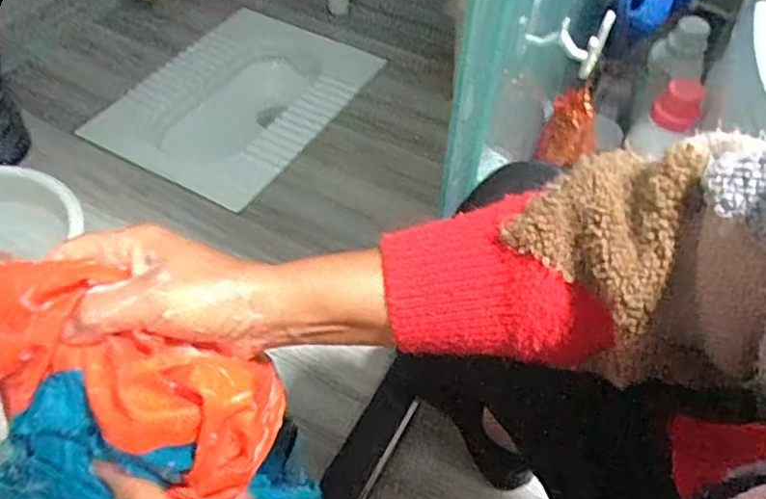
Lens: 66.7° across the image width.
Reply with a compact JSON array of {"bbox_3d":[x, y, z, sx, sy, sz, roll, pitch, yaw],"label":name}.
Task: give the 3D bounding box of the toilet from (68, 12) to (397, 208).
[{"bbox_3d":[-0.309,-0.325,1.343,0.442,0.154,0.525,26,58,18],"label":"toilet"}]

